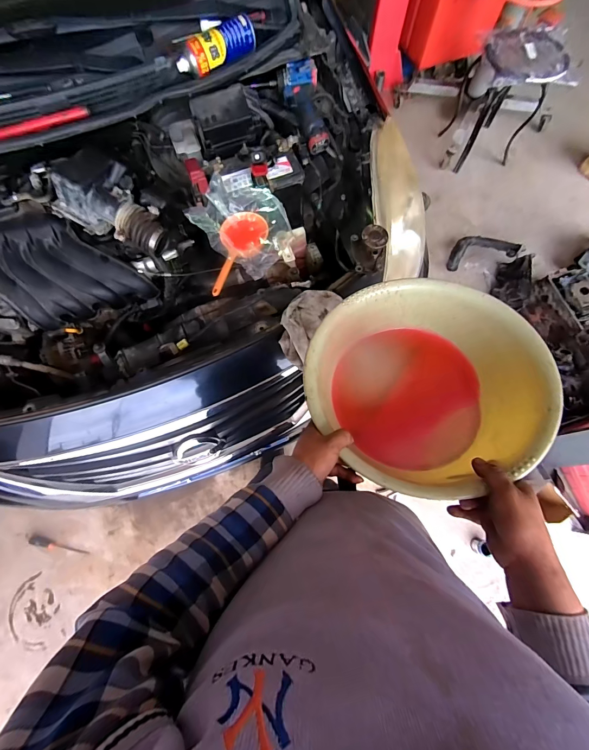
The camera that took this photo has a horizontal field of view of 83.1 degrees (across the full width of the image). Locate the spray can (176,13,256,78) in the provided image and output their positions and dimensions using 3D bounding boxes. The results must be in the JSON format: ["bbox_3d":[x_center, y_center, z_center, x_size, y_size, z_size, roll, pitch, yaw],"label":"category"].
[{"bbox_3d":[-0.176,-0.729,0.741,0.183,0.052,0.049,-33,74,-8],"label":"spray can"}]

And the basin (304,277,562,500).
[{"bbox_3d":[0.196,0.010,0.555,0.338,0.166,0.339,-1,72,2],"label":"basin"}]

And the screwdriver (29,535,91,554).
[{"bbox_3d":[-0.923,0.673,1.308,0.225,0.025,0.036,17,73,-8],"label":"screwdriver"}]

